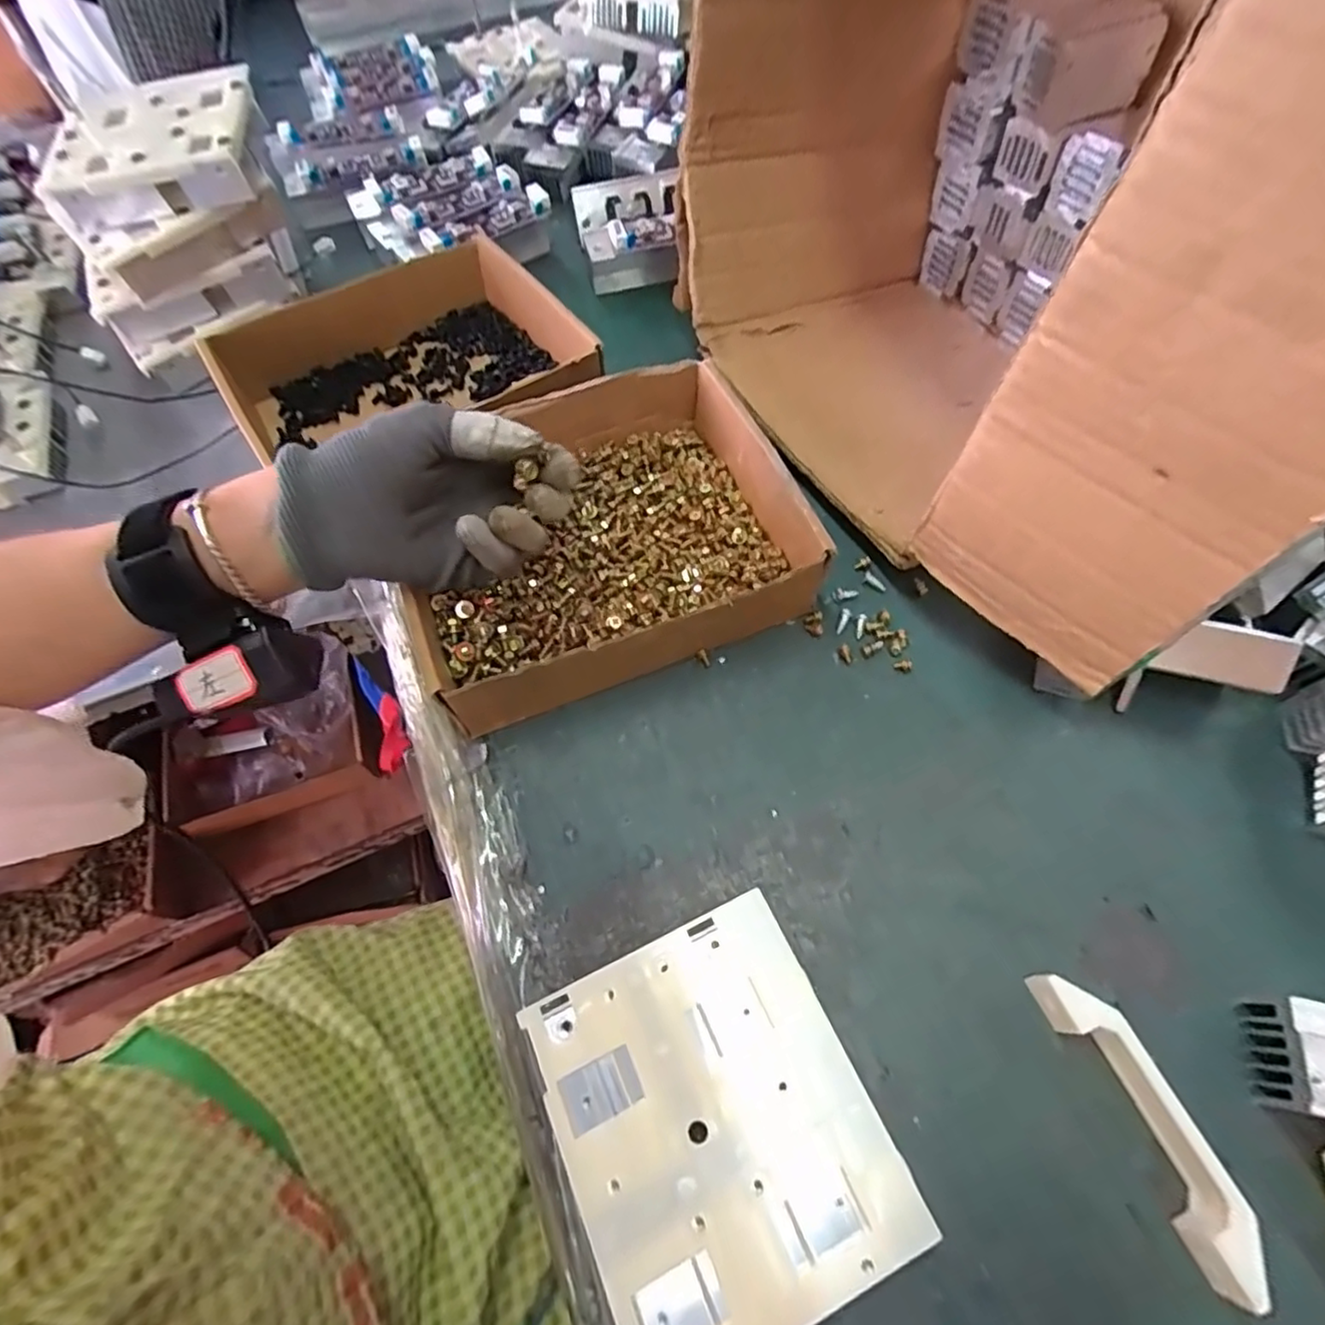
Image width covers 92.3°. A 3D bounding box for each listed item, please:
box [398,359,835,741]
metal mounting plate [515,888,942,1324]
[{"bbox_3d":[-0.042,-0.079,0.372,0.218,0.049,0.183,-20,64,-7],"label":"box"},{"bbox_3d":[0.020,0.176,0.249,0.110,0.030,0.125,-24,64,-10],"label":"metal mounting plate"}]

